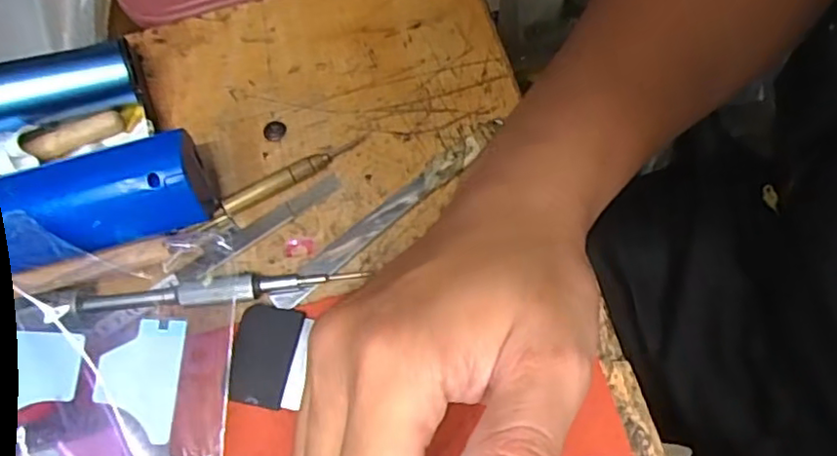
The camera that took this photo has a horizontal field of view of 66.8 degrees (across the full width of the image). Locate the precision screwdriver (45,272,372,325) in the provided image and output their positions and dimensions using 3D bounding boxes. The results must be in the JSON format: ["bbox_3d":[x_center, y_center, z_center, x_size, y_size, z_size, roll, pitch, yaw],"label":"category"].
[{"bbox_3d":[-0.089,0.027,0.266,0.129,0.009,0.011,-8,67,2],"label":"precision screwdriver"}]

